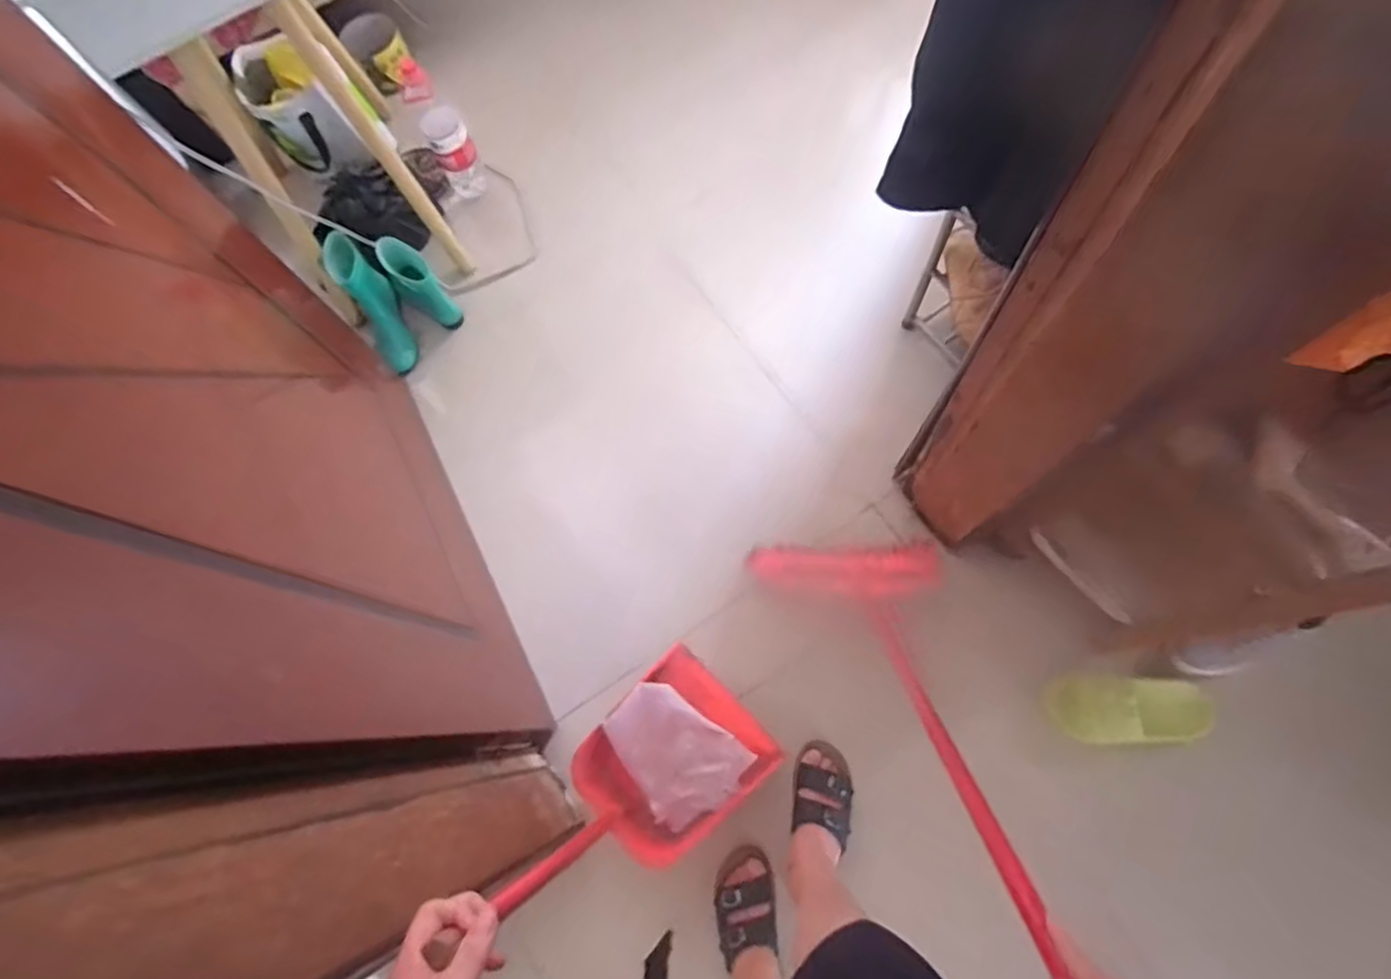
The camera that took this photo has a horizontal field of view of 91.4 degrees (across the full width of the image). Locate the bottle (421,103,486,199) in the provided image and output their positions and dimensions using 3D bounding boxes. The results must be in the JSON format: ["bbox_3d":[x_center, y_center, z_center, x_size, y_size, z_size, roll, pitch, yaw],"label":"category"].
[{"bbox_3d":[-0.517,-0.728,1.463,0.092,0.190,0.079,-25,71,-8],"label":"bottle"}]

